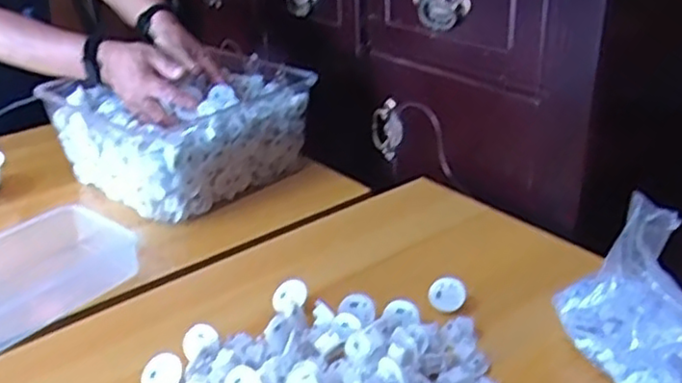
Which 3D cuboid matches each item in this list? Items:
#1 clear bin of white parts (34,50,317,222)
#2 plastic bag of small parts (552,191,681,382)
[{"bbox_3d":[-0.228,-0.095,1.012,0.305,0.132,0.276,-26,36,-37],"label":"clear bin of white parts"},{"bbox_3d":[0.241,0.088,0.526,0.079,0.113,0.155,-12,29,-17],"label":"plastic bag of small parts"}]

